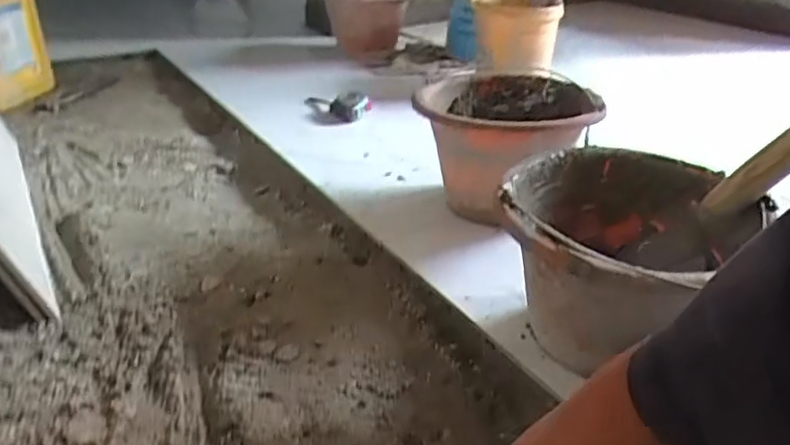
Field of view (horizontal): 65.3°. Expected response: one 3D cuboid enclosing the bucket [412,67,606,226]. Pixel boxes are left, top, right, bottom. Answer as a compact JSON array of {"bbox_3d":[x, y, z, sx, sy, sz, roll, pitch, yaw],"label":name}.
[{"bbox_3d":[0.156,-0.111,0.888,0.232,0.166,0.264,0,30,-3],"label":"bucket"}]

